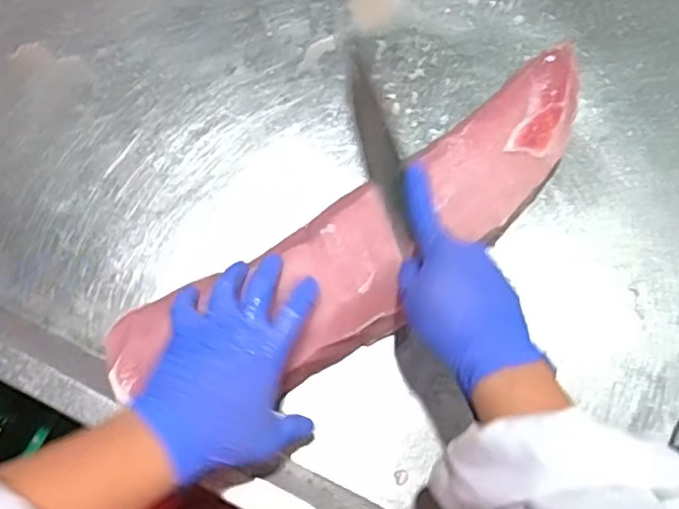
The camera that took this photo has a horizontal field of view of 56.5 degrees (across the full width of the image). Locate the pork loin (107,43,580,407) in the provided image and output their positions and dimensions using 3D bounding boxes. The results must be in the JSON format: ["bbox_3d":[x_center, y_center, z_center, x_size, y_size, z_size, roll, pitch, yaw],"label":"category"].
[{"bbox_3d":[0.036,-0.012,0.542,0.471,0.050,0.118,-35,74,-8],"label":"pork loin"}]

